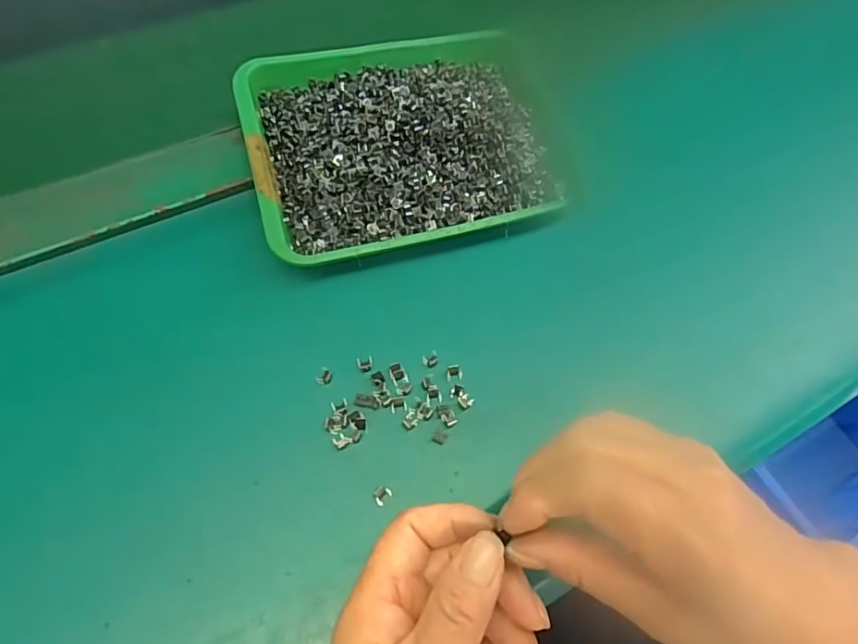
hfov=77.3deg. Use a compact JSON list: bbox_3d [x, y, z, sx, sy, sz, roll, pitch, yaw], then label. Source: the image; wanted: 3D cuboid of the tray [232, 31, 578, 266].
[{"bbox_3d":[-0.015,-0.128,0.366,0.207,0.028,0.176,-15,65,-11],"label":"tray"}]

